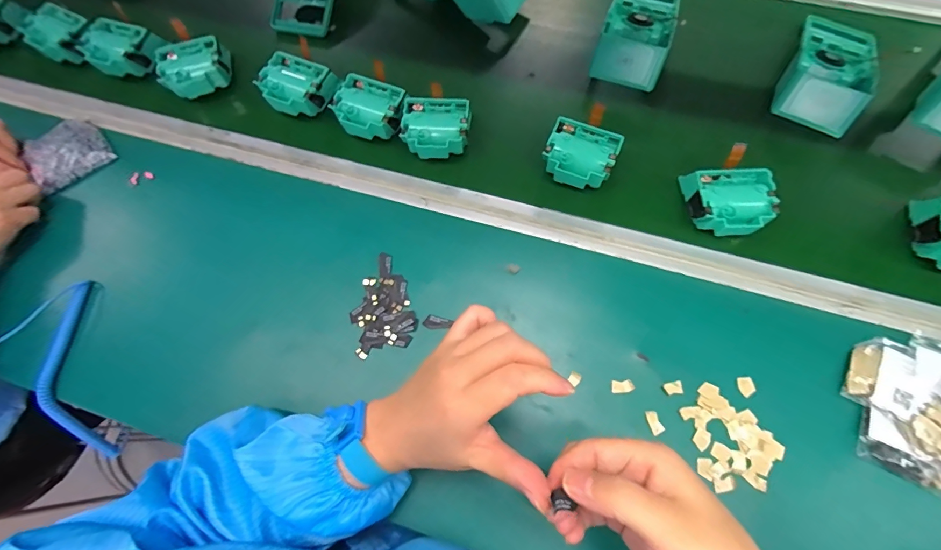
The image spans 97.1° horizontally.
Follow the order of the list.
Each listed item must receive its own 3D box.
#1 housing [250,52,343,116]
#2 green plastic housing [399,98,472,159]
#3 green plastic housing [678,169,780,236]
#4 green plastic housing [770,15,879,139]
[{"bbox_3d":[-0.219,-0.237,0.515,0.088,0.026,0.071,30,75,9],"label":"housing"},{"bbox_3d":[-0.040,-0.170,0.485,0.075,0.034,0.065,7,72,2],"label":"green plastic housing"},{"bbox_3d":[0.269,-0.077,0.436,0.078,0.034,0.074,2,72,1],"label":"green plastic housing"},{"bbox_3d":[0.423,-0.245,0.485,0.082,0.053,0.180,31,75,9],"label":"green plastic housing"}]

